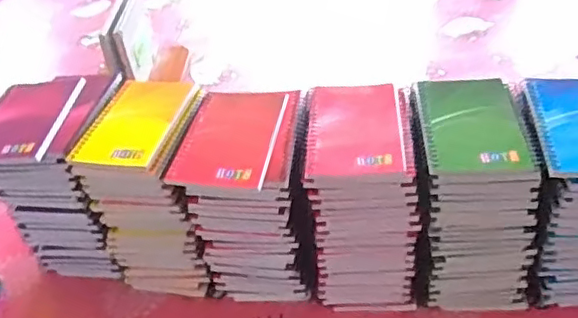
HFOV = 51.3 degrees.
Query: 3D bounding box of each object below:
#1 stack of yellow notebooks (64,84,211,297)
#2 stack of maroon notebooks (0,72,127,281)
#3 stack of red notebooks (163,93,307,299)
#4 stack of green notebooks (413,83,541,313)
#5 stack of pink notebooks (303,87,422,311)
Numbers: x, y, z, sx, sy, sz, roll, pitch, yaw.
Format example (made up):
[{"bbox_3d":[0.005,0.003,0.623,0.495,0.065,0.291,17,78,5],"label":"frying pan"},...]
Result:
[{"bbox_3d":[-0.131,0.030,0.626,0.105,0.172,0.136,4,41,11],"label":"stack of yellow notebooks"},{"bbox_3d":[-0.237,0.019,0.649,0.119,0.171,0.142,0,41,6],"label":"stack of maroon notebooks"},{"bbox_3d":[-0.038,0.041,0.601,0.108,0.173,0.127,0,41,6],"label":"stack of red notebooks"},{"bbox_3d":[0.173,0.035,0.579,0.108,0.173,0.142,2,41,8],"label":"stack of green notebooks"},{"bbox_3d":[0.070,0.039,0.591,0.098,0.171,0.140,-1,41,5],"label":"stack of pink notebooks"}]

